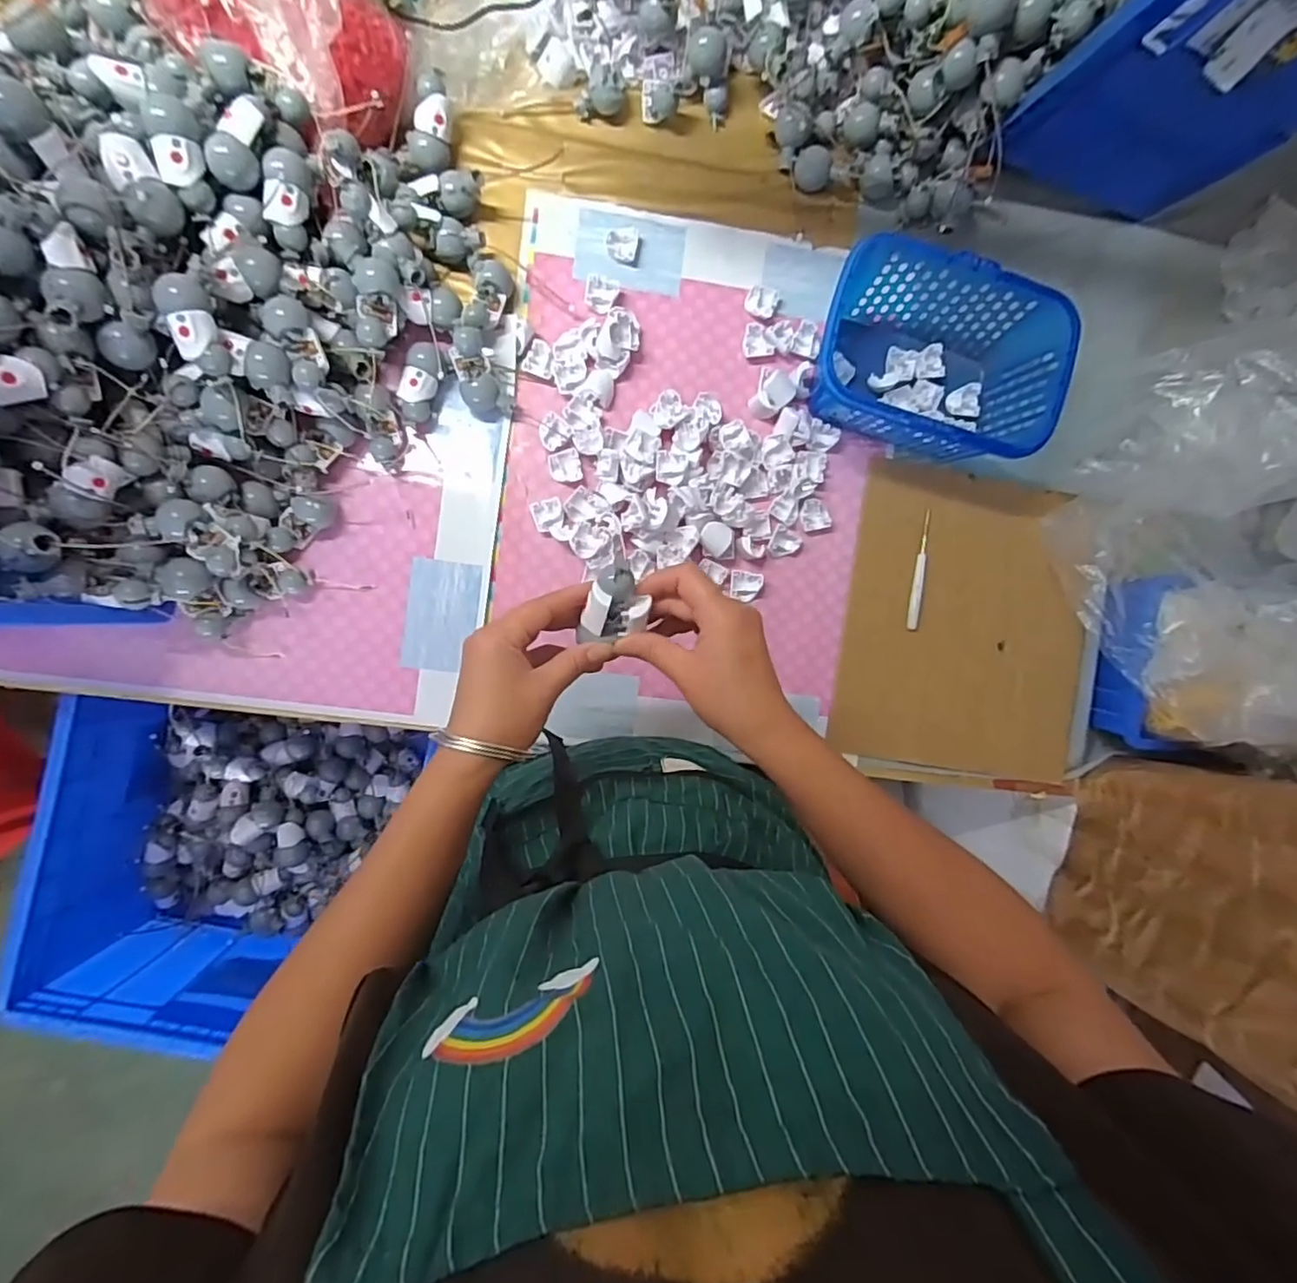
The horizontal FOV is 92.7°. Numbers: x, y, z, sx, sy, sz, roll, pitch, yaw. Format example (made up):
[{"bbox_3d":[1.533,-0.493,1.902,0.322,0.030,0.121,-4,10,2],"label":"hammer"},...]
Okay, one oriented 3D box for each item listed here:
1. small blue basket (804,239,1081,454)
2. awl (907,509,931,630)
[{"bbox_3d":[0.266,-0.266,0.598,0.220,0.103,0.154,12,90,-6],"label":"small blue basket"},{"bbox_3d":[0.289,-0.075,0.660,0.011,0.008,0.126,7,91,-6],"label":"awl"}]

